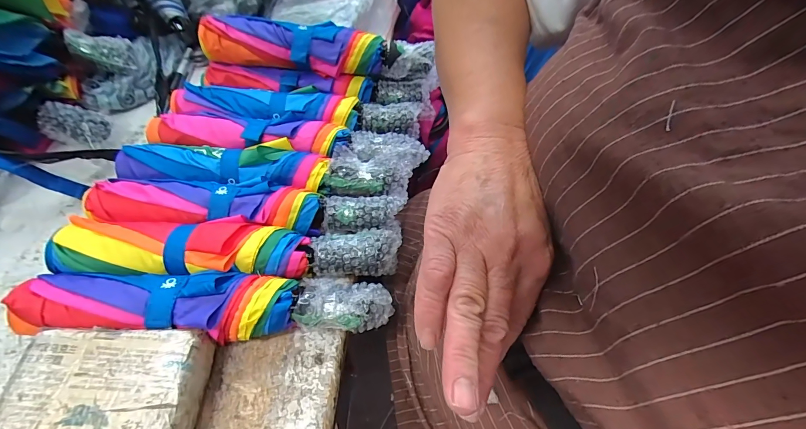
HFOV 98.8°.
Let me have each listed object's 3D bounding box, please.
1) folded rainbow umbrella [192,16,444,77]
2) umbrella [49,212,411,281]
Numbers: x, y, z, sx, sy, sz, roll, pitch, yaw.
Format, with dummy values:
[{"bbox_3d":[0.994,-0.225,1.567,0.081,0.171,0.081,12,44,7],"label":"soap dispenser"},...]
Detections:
[{"bbox_3d":[-0.107,-0.215,0.456,0.302,0.050,0.057,9,58,2],"label":"folded rainbow umbrella"},{"bbox_3d":[-0.165,0.031,0.338,0.322,0.040,0.062,-2,57,-4],"label":"umbrella"}]

